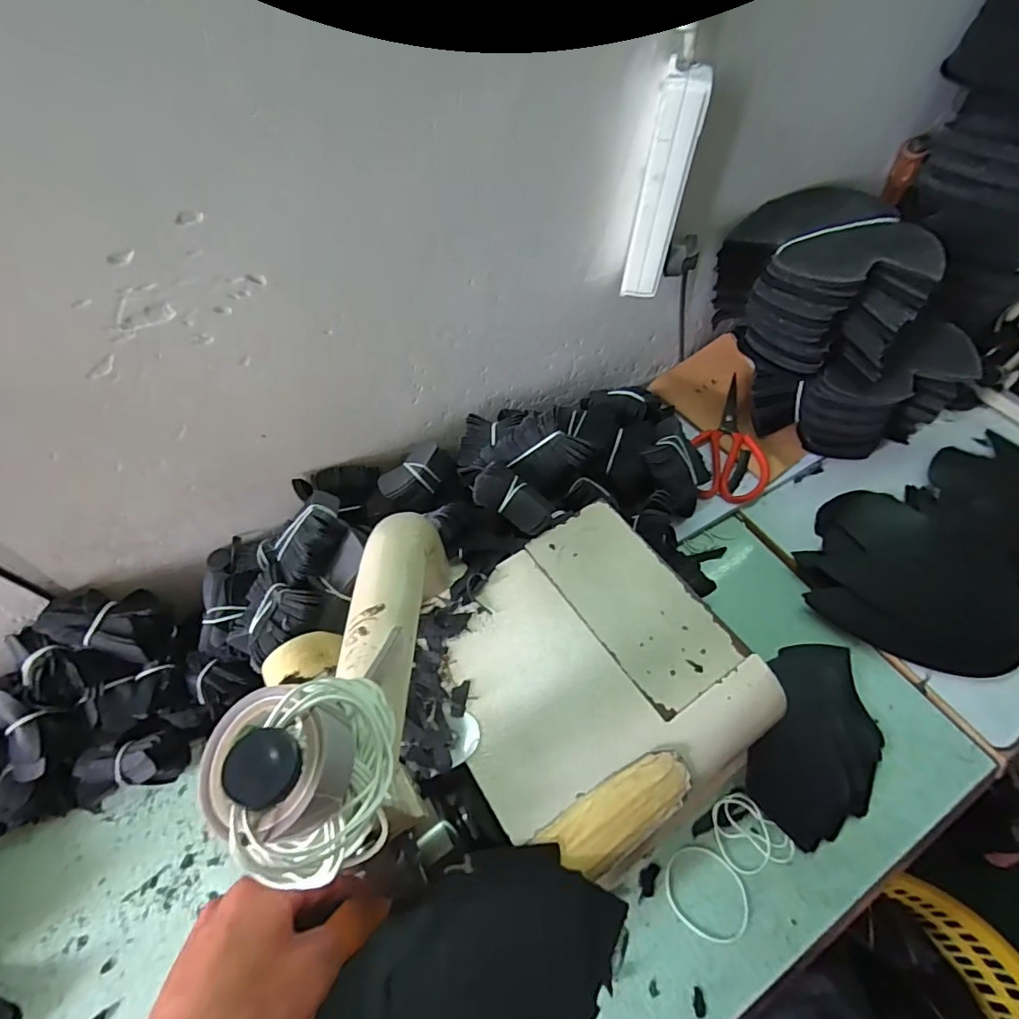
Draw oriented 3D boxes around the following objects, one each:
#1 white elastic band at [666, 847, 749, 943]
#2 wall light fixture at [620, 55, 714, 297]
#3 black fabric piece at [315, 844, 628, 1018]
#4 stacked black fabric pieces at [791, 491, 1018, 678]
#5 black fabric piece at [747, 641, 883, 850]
[{"bbox_3d":[0.164,0.317,0.426,0.067,0.004,0.057,29,62,17],"label":"white elastic band"},{"bbox_3d":[0.131,-0.269,0.446,0.035,0.177,0.015,12,59,8],"label":"wall light fixture"},{"bbox_3d":[-0.030,0.262,0.268,0.108,0.014,0.192,34,47,26],"label":"black fabric piece"},{"bbox_3d":[0.436,0.061,0.552,0.201,0.054,0.194,-7,51,9],"label":"stacked black fabric pieces"},{"bbox_3d":[0.294,0.205,0.477,0.108,0.042,0.189,23,61,14],"label":"black fabric piece"}]

